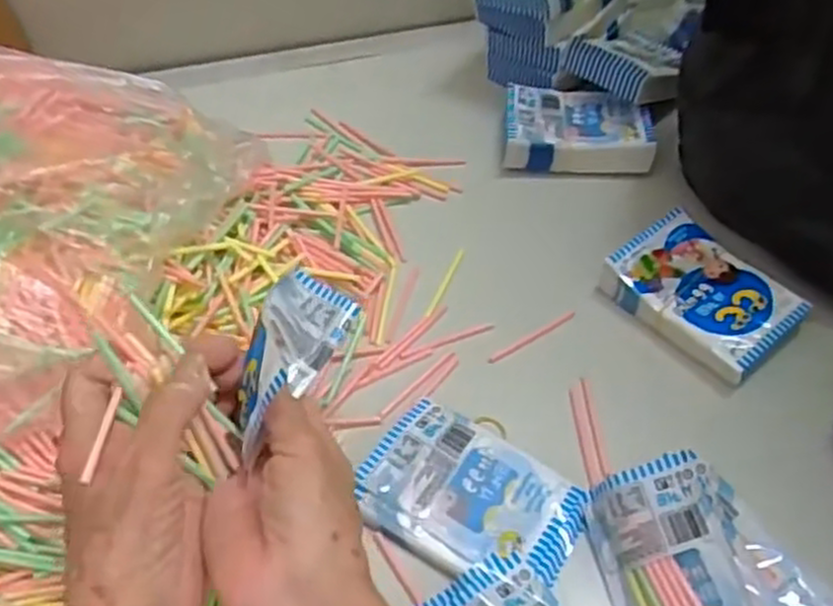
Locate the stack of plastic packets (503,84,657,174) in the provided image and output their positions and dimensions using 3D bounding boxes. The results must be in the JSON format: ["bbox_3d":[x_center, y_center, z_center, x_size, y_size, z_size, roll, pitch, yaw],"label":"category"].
[{"bbox_3d":[0.120,-0.128,0.582,0.104,0.030,0.076,3,53,5],"label":"stack of plastic packets"}]

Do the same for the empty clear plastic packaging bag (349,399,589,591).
[{"bbox_3d":[0.029,0.104,0.417,0.110,0.013,0.076,25,58,20],"label":"empty clear plastic packaging bag"}]

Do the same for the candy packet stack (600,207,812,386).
[{"bbox_3d":[0.177,-0.006,0.483,0.070,0.025,0.106,-36,59,-22],"label":"candy packet stack"}]

